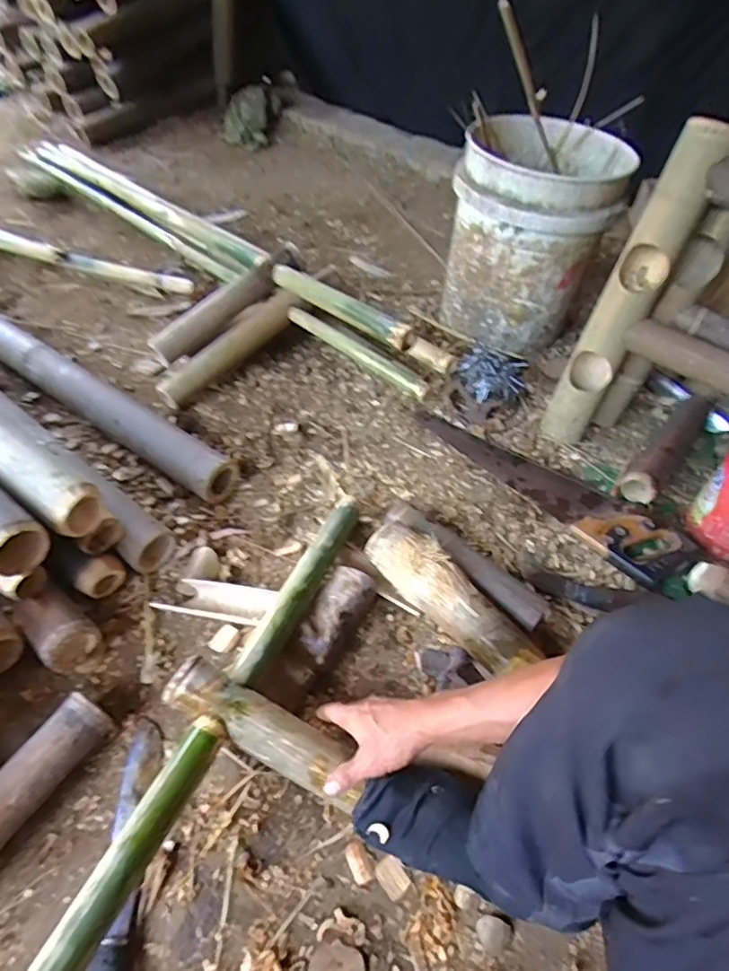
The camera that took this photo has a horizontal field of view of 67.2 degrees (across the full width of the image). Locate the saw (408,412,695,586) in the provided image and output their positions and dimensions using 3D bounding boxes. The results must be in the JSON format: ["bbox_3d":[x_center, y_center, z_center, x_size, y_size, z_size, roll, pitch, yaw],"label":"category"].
[{"bbox_3d":[0.299,-0.017,0.931,0.115,0.034,0.492,-35,61,-28],"label":"saw"}]

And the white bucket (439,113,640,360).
[{"bbox_3d":[0.317,-0.490,1.085,0.282,0.331,0.286,19,52,11],"label":"white bucket"}]

